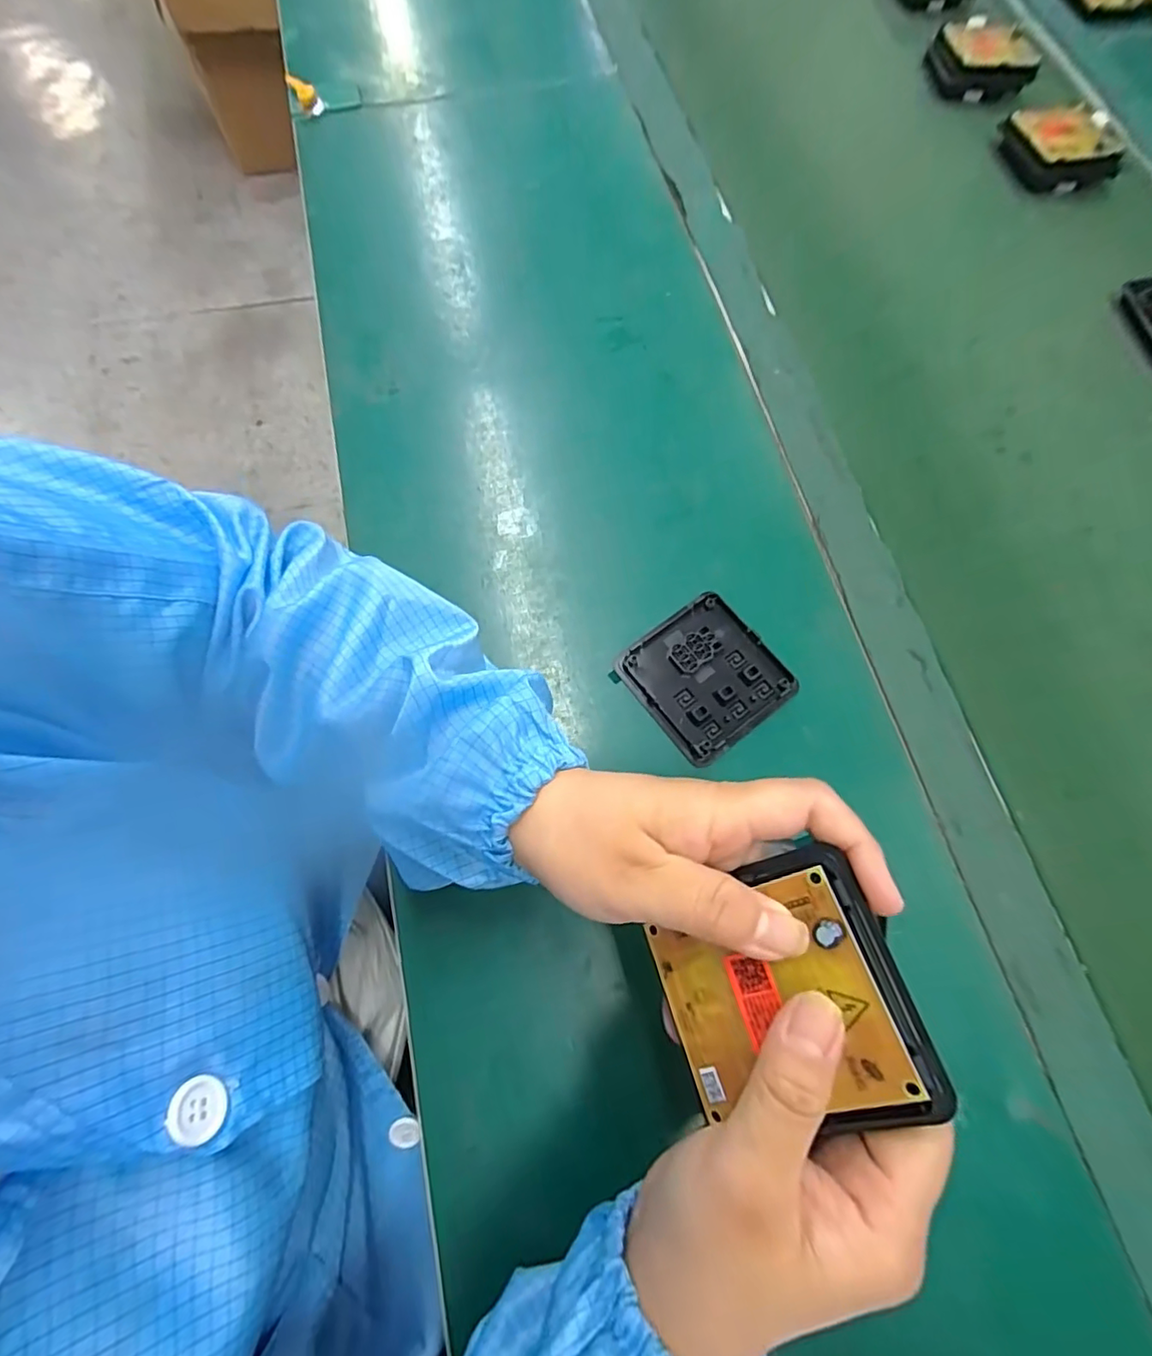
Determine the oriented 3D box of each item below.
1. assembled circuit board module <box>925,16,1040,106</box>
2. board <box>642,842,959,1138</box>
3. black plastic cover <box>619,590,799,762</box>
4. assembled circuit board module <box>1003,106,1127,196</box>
[{"bbox_3d":[0.382,-0.589,0.541,0.079,0.023,0.080,-6,72,-4],"label":"assembled circuit board module"},{"bbox_3d":[0.067,0.108,0.192,0.078,0.014,0.080,-32,64,25],"label":"board"},{"bbox_3d":[0.077,-0.001,0.337,0.080,0.007,0.082,-35,76,-13],"label":"black plastic cover"},{"bbox_3d":[0.424,-0.468,0.500,0.073,0.025,0.079,-15,72,-7],"label":"assembled circuit board module"}]

